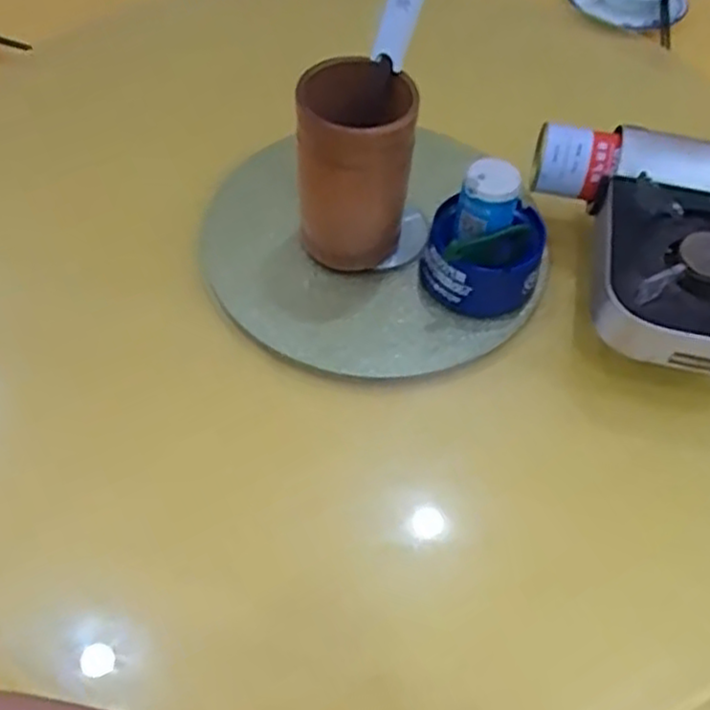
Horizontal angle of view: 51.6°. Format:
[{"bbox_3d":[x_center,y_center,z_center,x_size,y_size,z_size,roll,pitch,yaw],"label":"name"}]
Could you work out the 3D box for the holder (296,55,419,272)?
[{"bbox_3d":[-0.002,-0.154,0.646,0.091,0.175,0.097,3,56,-2],"label":"holder"}]

